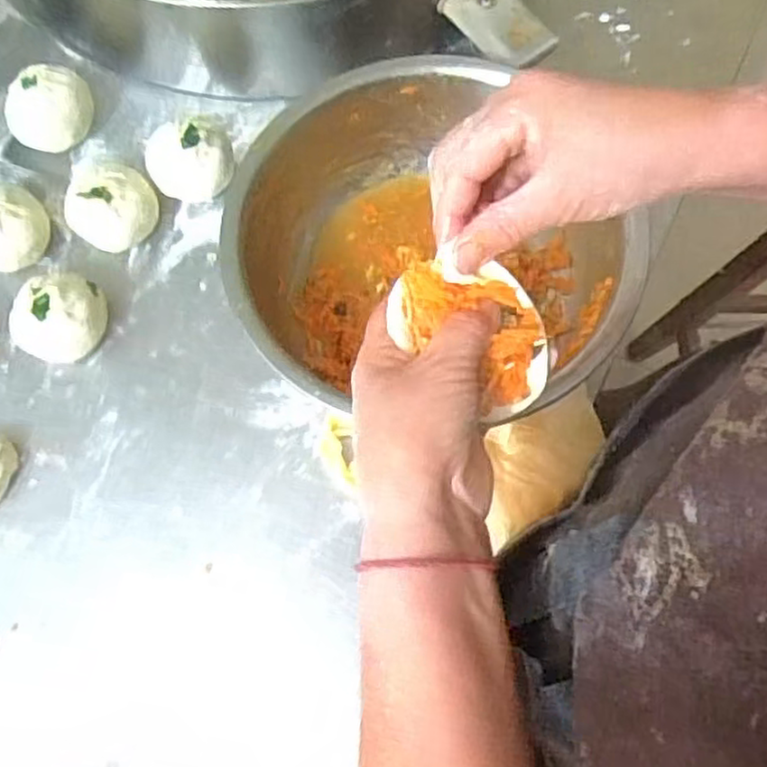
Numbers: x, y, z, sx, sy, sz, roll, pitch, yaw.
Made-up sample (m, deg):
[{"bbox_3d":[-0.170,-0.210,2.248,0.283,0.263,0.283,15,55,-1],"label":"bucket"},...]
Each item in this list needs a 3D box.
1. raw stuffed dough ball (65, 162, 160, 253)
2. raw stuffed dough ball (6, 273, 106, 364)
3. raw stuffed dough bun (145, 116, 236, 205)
[{"bbox_3d":[-0.192,-0.126,0.501,0.057,0.047,0.062,0,75,0],"label":"raw stuffed dough ball"},{"bbox_3d":[-0.219,-0.046,0.479,0.057,0.049,0.063,23,76,6],"label":"raw stuffed dough ball"},{"bbox_3d":[-0.139,-0.164,0.507,0.061,0.044,0.057,0,75,0],"label":"raw stuffed dough bun"}]

